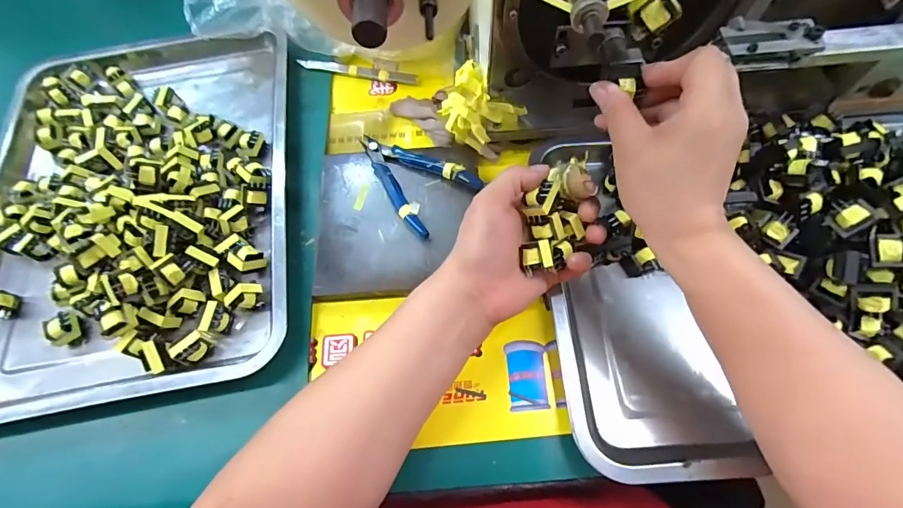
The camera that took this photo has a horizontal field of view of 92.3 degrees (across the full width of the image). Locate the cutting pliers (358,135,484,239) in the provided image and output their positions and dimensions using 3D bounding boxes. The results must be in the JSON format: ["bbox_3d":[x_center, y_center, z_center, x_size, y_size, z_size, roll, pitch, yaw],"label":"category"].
[{"bbox_3d":[-0.036,-0.077,0.392,0.111,0.015,0.079,41,74,18],"label":"cutting pliers"}]

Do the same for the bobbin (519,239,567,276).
[{"bbox_3d":[0.067,0.002,0.308,0.029,0.019,0.019,-10,73,-3],"label":"bobbin"}]

